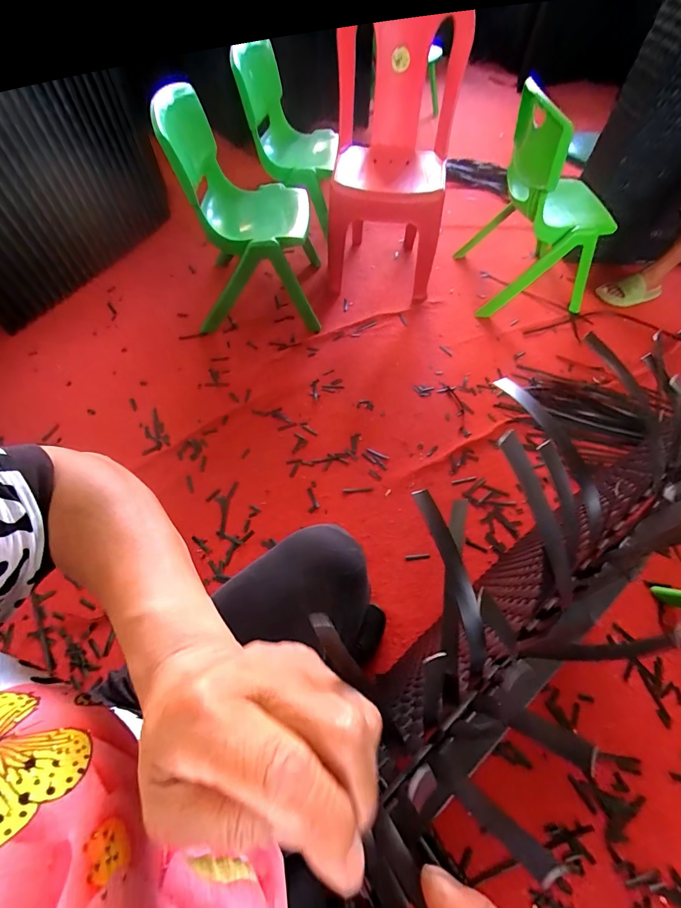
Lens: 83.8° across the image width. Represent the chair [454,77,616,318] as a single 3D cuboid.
[{"bbox_3d":[0.582,-0.710,1.106,0.295,0.483,0.311,-5,56,-4],"label":"chair"}]

